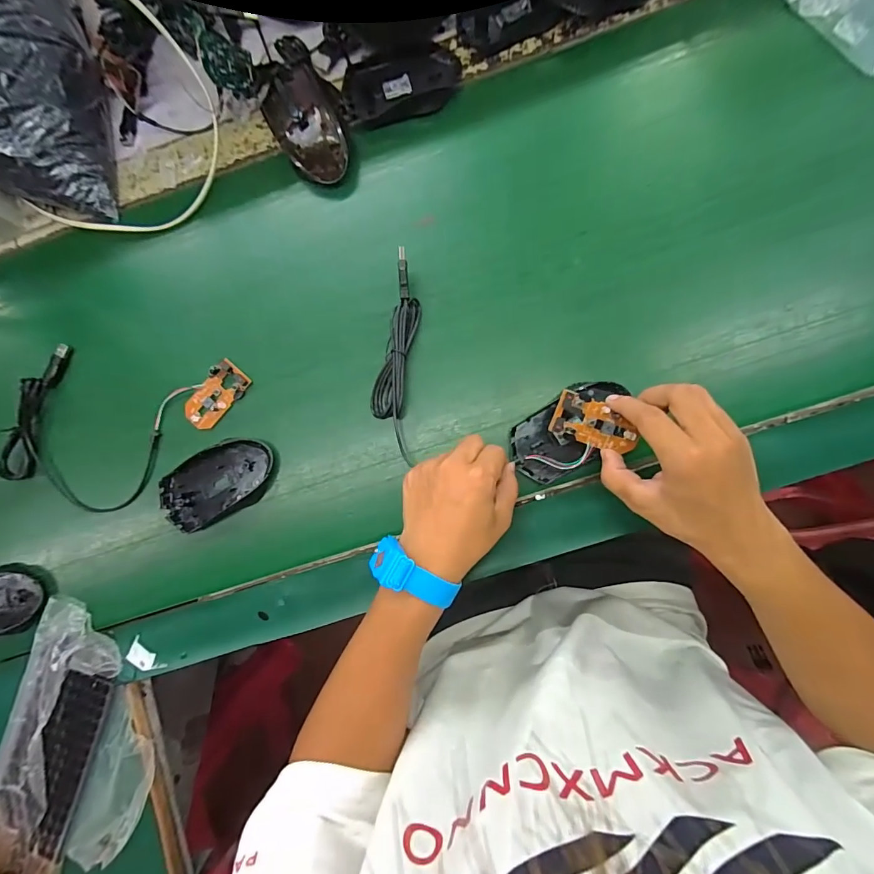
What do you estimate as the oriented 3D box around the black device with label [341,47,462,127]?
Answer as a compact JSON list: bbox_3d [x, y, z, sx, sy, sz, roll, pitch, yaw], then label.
[{"bbox_3d":[-0.037,-0.352,0.421,0.117,0.017,0.068,-15,86,4],"label":"black device with label"}]

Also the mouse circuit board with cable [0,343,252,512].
[{"bbox_3d":[-0.306,-0.004,0.412,0.229,0.014,0.155,6,88,5],"label":"mouse circuit board with cable"}]

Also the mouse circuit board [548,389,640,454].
[{"bbox_3d":[0.129,-0.009,0.341,0.068,0.010,0.038,17,88,6],"label":"mouse circuit board"}]

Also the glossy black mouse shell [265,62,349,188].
[{"bbox_3d":[-0.122,-0.301,0.403,0.067,0.041,0.113,-28,85,3],"label":"glossy black mouse shell"}]

